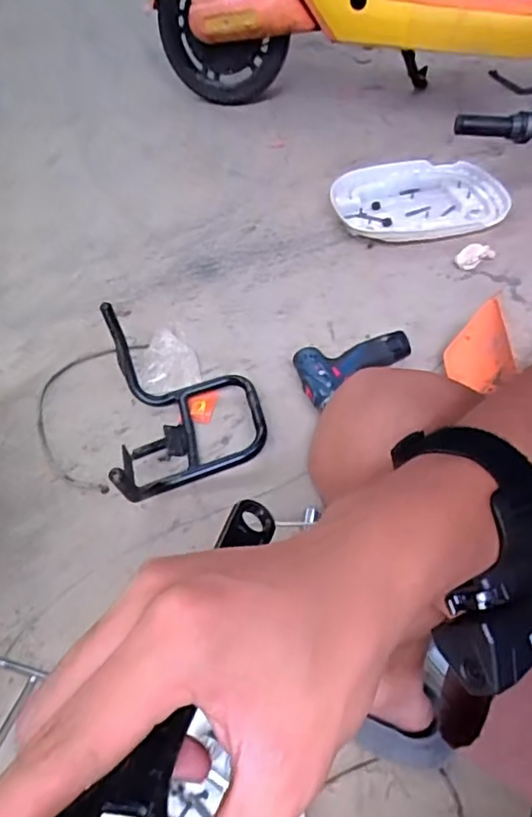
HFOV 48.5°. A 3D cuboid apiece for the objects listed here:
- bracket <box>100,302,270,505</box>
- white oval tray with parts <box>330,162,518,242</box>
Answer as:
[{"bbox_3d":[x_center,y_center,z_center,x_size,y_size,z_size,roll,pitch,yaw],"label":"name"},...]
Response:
[{"bbox_3d":[-0.111,-0.009,0.843,0.206,0.155,0.323,-12,50,-6],"label":"bracket"},{"bbox_3d":[0.333,-0.457,1.268,0.369,0.062,0.261,-12,50,-7],"label":"white oval tray with parts"}]

